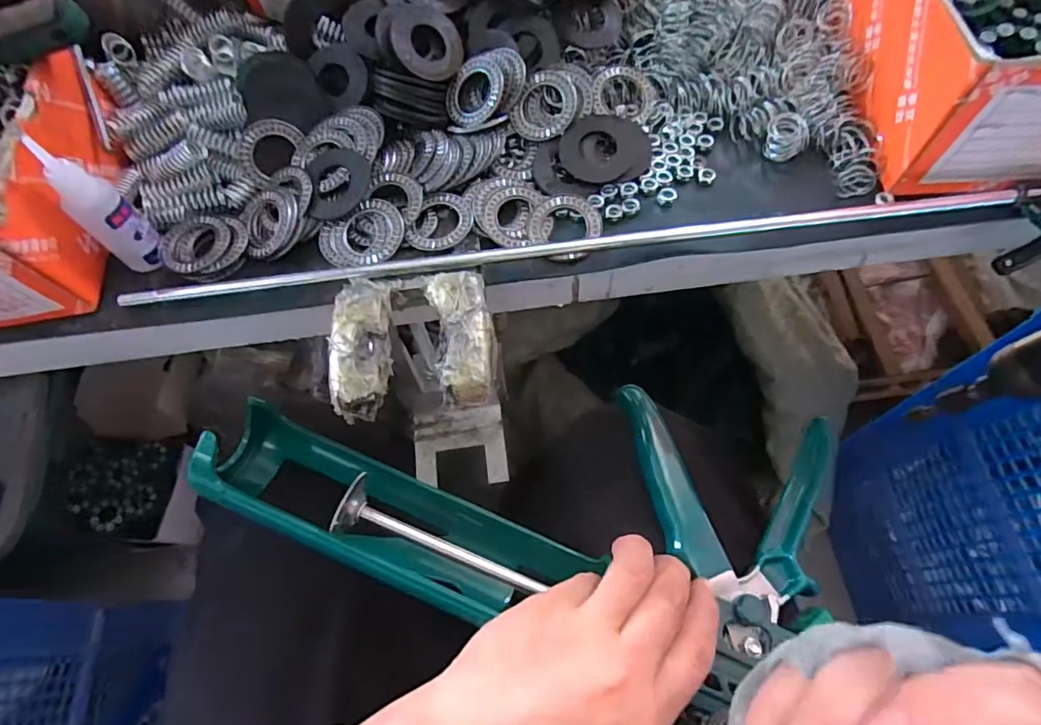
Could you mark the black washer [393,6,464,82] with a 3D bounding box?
[{"bbox_3d":[-0.056,-0.192,0.328,0.043,0.043,0.008,-56,30,-13],"label":"black washer"}]

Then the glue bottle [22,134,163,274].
[{"bbox_3d":[-0.219,-0.080,0.281,0.019,0.070,0.025,34,71,18],"label":"glue bottle"}]

